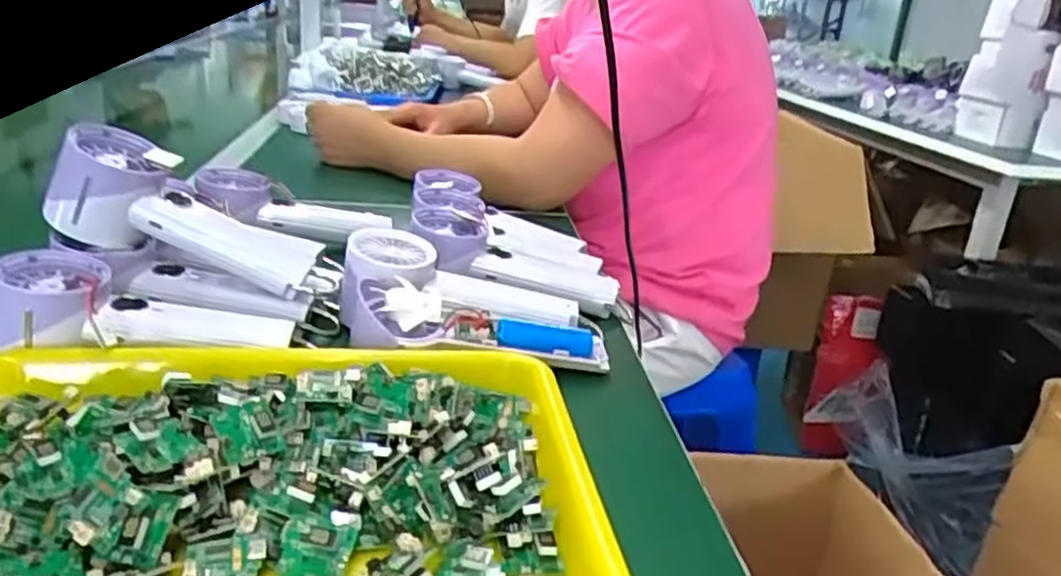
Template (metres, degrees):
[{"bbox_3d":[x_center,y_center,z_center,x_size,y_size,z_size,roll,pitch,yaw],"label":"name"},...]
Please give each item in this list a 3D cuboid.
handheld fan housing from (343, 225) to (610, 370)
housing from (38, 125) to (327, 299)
[{"bbox_3d":[-0.040,0.006,0.554,0.179,0.059,0.114,0,22,-14],"label":"handheld fan housing"},{"bbox_3d":[-0.228,-0.041,0.529,0.177,0.072,0.063,27,12,-25],"label":"housing"}]

